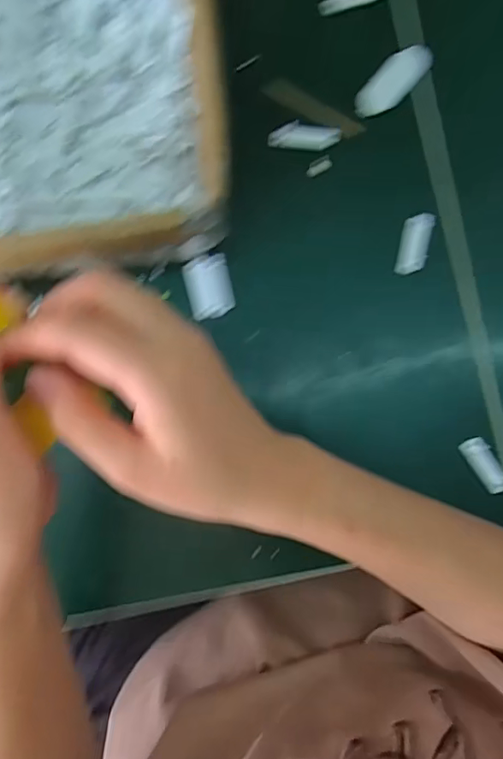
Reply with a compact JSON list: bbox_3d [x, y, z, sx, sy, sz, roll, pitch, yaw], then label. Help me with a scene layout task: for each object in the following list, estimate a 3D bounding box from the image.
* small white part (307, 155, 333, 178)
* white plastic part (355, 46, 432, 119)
[{"bbox_3d":[0.045,-0.142,0.352,0.017,0.005,0.009,-24,87,-1],"label":"small white part"},{"bbox_3d":[0.094,-0.198,0.352,0.024,0.008,0.058,44,88,2],"label":"white plastic part"}]

